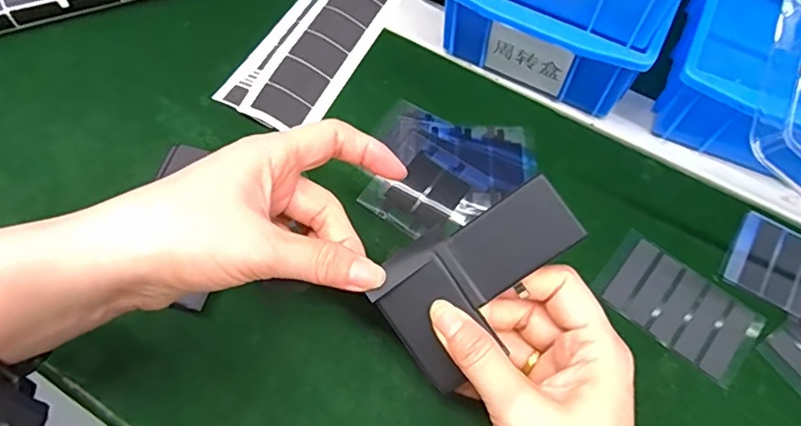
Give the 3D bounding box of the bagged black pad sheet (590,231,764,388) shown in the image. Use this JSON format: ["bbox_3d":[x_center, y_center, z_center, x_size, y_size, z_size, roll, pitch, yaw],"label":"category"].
[{"bbox_3d":[0.157,0.051,0.310,0.085,0.004,0.050,38,70,16],"label":"bagged black pad sheet"}]

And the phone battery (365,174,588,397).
[{"bbox_3d":[0.036,0.030,0.243,0.095,0.004,0.060,-38,83,14],"label":"phone battery"}]

